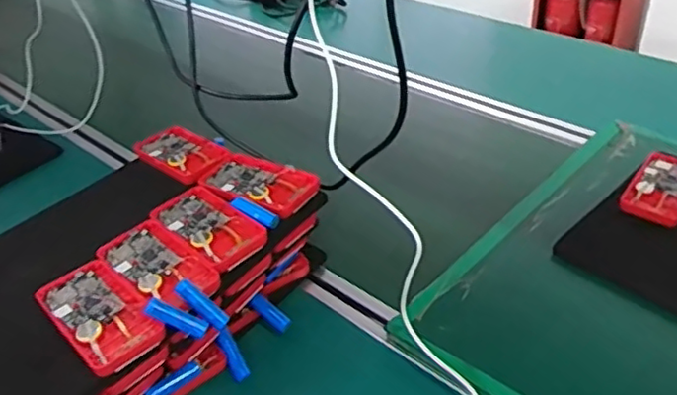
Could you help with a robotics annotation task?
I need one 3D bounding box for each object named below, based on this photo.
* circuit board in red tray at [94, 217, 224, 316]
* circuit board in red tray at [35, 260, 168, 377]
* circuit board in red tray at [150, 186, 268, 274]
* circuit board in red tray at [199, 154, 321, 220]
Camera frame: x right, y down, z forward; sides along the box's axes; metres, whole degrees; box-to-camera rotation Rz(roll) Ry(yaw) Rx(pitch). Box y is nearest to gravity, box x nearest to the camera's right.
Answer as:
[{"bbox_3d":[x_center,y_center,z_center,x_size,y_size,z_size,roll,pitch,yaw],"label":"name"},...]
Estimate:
[{"bbox_3d":[-0.162,0.065,0.565,0.064,0.016,0.123,-32,45,-32],"label":"circuit board in red tray"},{"bbox_3d":[-0.199,0.095,0.526,0.067,0.011,0.119,-32,45,-32],"label":"circuit board in red tray"},{"bbox_3d":[-0.125,0.025,0.604,0.063,0.012,0.124,-32,45,-32],"label":"circuit board in red tray"},{"bbox_3d":[-0.083,-0.015,0.646,0.124,0.013,0.068,17,42,26],"label":"circuit board in red tray"}]

